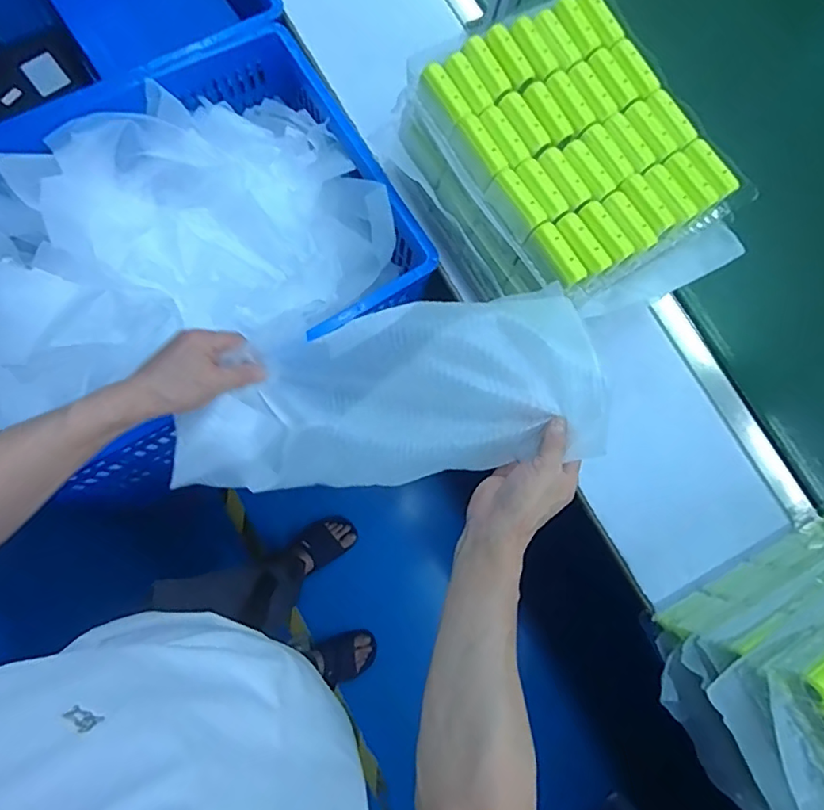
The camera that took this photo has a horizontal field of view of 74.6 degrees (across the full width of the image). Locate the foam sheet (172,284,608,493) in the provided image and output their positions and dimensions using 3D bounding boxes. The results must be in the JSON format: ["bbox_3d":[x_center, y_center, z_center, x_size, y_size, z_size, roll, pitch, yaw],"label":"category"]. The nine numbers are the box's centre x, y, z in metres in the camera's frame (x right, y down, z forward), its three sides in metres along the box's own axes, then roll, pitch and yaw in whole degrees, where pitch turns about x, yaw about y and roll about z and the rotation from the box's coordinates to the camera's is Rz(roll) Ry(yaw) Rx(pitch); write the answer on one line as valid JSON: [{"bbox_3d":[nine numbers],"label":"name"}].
[{"bbox_3d":[-0.030,-0.007,0.548,0.408,0.090,0.163,-13,65,11],"label":"foam sheet"}]

